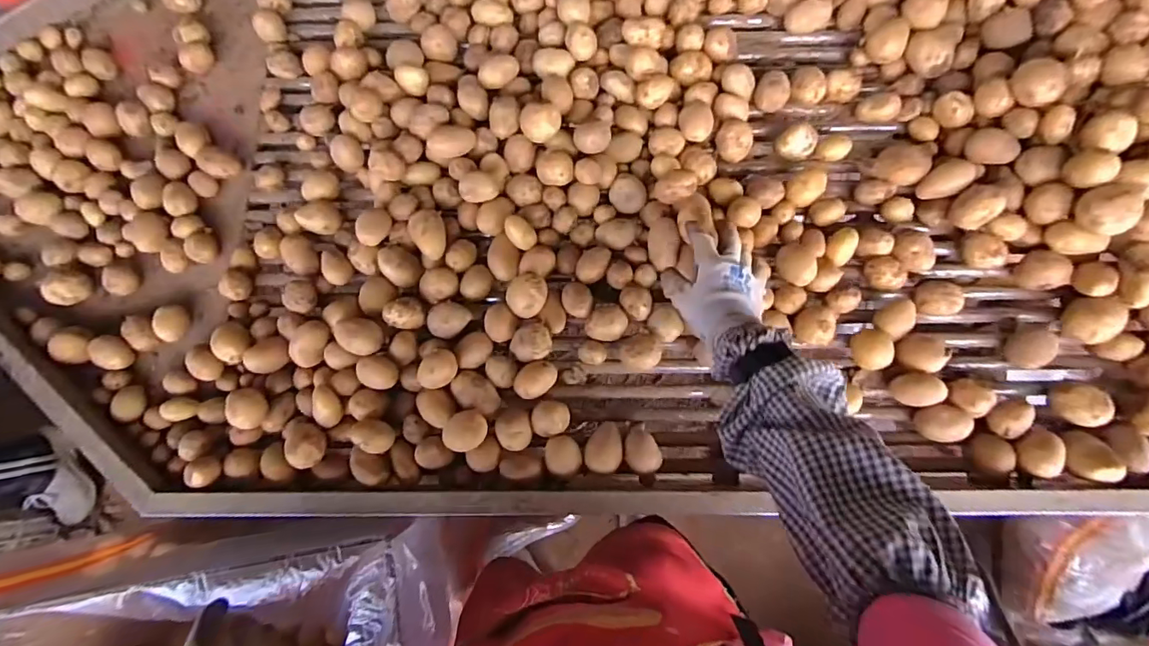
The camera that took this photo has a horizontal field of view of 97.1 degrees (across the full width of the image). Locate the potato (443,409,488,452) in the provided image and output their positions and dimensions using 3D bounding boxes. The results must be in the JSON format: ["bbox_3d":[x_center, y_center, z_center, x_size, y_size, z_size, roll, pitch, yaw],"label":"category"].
[{"bbox_3d":[-0.127,0.125,0.589,0.051,0.032,0.047,2,75,-1],"label":"potato"}]

